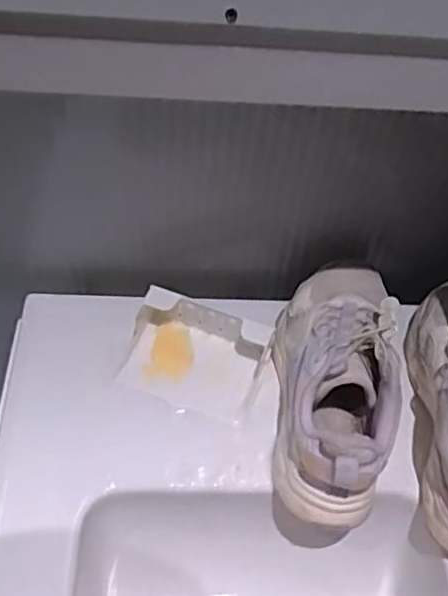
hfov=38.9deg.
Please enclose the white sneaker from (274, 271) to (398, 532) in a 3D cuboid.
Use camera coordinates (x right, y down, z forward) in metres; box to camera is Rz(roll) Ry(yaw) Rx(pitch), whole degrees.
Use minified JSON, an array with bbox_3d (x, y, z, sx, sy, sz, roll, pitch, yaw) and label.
[{"bbox_3d":[0.089,0.066,0.535,0.091,0.094,0.230,9,53,2],"label":"white sneaker"}]

